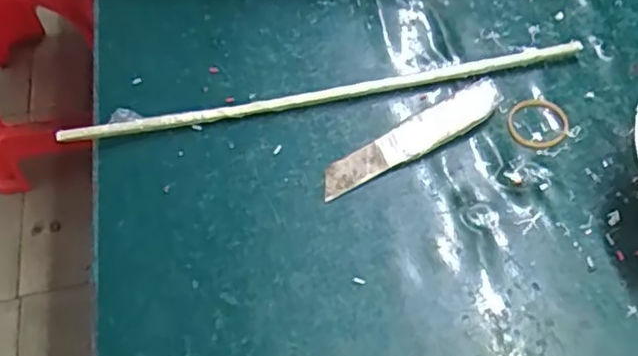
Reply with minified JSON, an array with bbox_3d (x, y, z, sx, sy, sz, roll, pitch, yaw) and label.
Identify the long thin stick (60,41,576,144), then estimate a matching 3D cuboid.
[{"bbox_3d":[0.004,-0.045,0.346,0.279,0.007,0.009,-11,58,-4],"label":"long thin stick"}]

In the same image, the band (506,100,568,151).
[{"bbox_3d":[0.113,-0.028,0.333,0.031,0.004,0.031,-1,58,2],"label":"band"}]

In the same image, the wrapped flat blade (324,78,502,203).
[{"bbox_3d":[0.049,-0.020,0.330,0.107,0.004,0.022,-29,61,-15],"label":"wrapped flat blade"}]

